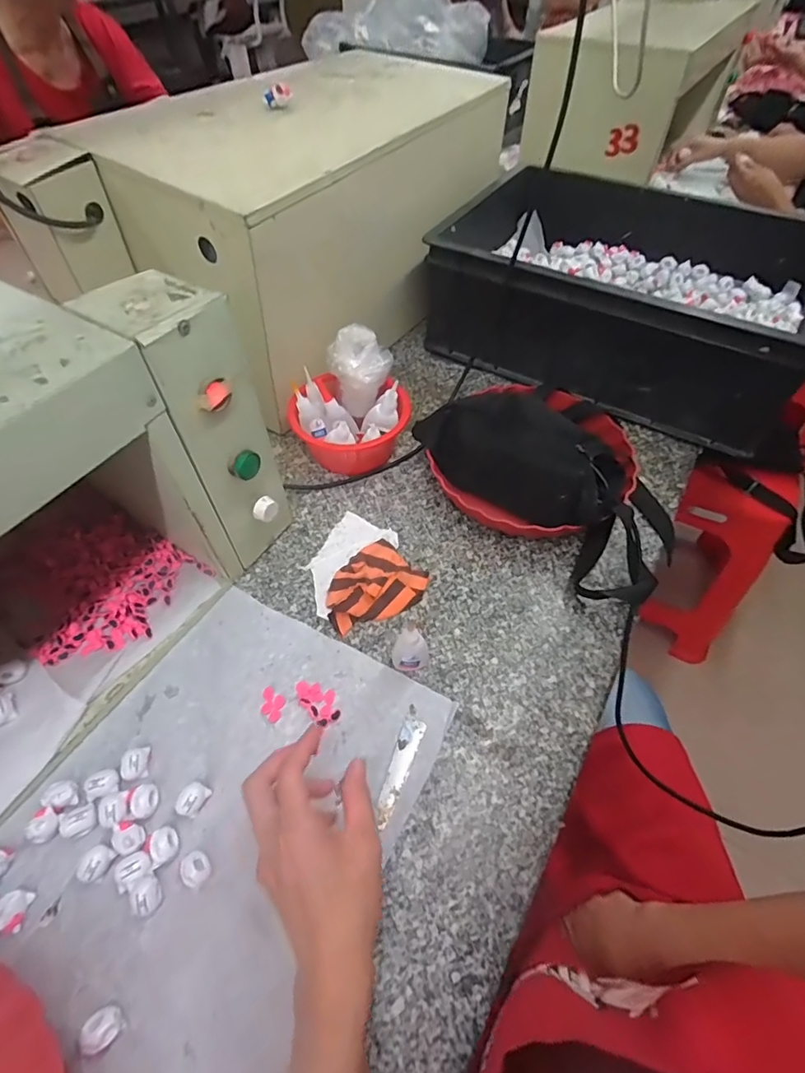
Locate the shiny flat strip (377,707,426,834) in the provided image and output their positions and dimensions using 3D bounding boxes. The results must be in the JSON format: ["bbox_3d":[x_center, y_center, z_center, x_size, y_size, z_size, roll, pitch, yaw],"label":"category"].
[{"bbox_3d":[0.000,0.203,0.448,0.021,0.004,0.099,16,54,9],"label":"shiny flat strip"}]

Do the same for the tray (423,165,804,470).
[{"bbox_3d":[0.328,-0.373,0.769,0.529,0.185,0.363,28,58,19],"label":"tray"}]

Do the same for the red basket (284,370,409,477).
[{"bbox_3d":[-0.065,-0.135,0.646,0.150,0.088,0.106,-8,54,-6],"label":"red basket"}]

